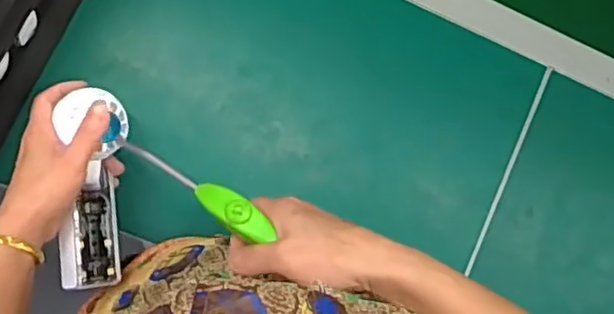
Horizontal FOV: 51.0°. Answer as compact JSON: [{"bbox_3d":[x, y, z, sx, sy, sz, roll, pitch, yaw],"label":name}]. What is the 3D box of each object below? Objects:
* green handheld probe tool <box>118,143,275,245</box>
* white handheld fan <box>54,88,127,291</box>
[{"bbox_3d":[-0.084,0.021,0.479,0.144,0.016,0.023,29,84,30],"label":"green handheld probe tool"},{"bbox_3d":[-0.187,0.027,0.563,0.051,0.036,0.168,1,91,-8],"label":"white handheld fan"}]

